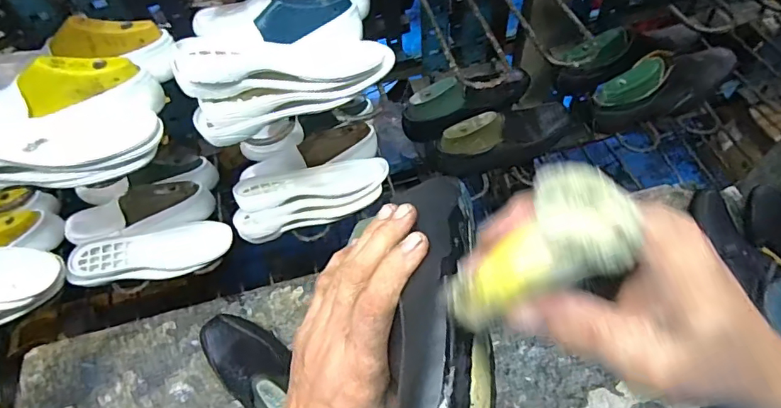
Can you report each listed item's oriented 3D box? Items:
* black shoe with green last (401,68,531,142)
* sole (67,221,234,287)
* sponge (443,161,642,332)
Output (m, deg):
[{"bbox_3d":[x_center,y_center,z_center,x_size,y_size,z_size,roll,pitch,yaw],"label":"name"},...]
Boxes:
[{"bbox_3d":[0.145,-0.191,0.889,0.252,0.090,0.077,-26,60,-11],"label":"black shoe with green last"},{"bbox_3d":[-0.384,0.082,0.790,0.243,0.049,0.083,-16,58,-6],"label":"sole"},{"bbox_3d":[0.056,0.021,0.209,0.022,0.093,0.046,10,50,-34],"label":"sponge"}]

